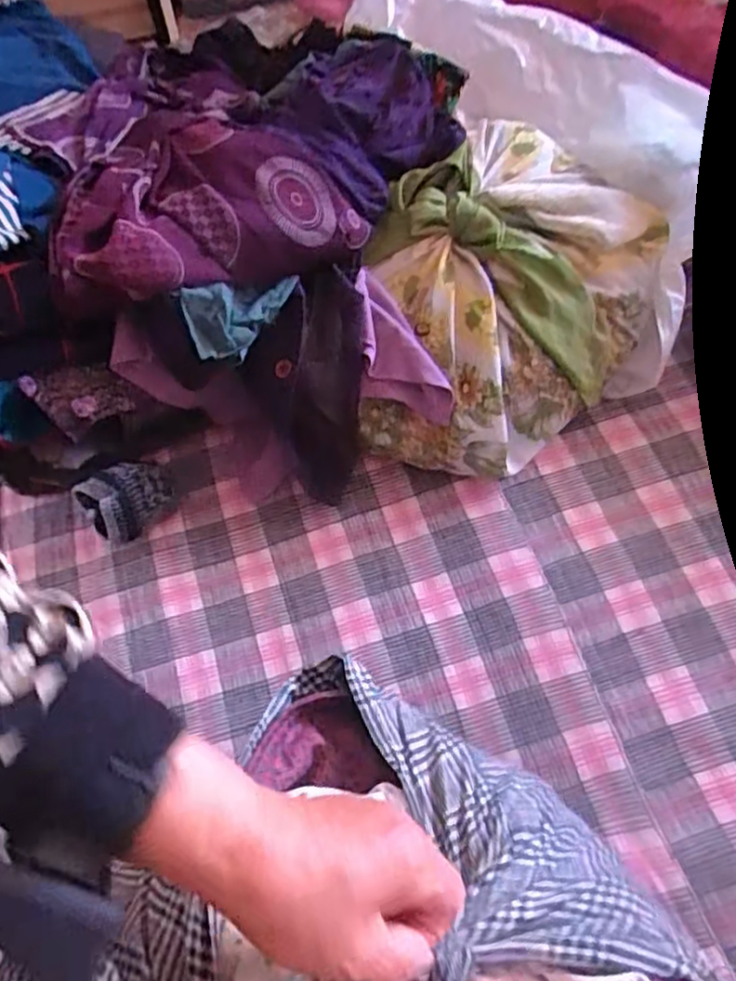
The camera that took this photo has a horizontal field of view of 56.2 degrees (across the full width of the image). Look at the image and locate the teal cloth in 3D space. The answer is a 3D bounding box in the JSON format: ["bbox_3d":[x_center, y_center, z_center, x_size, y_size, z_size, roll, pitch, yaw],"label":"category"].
[{"bbox_3d":[-0.109,-0.149,0.601,0.099,0.021,0.060,-13,102,-21],"label":"teal cloth"}]

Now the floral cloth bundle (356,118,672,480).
[{"bbox_3d":[0.136,-0.181,0.681,0.259,0.170,0.320,13,60,10],"label":"floral cloth bundle"}]

